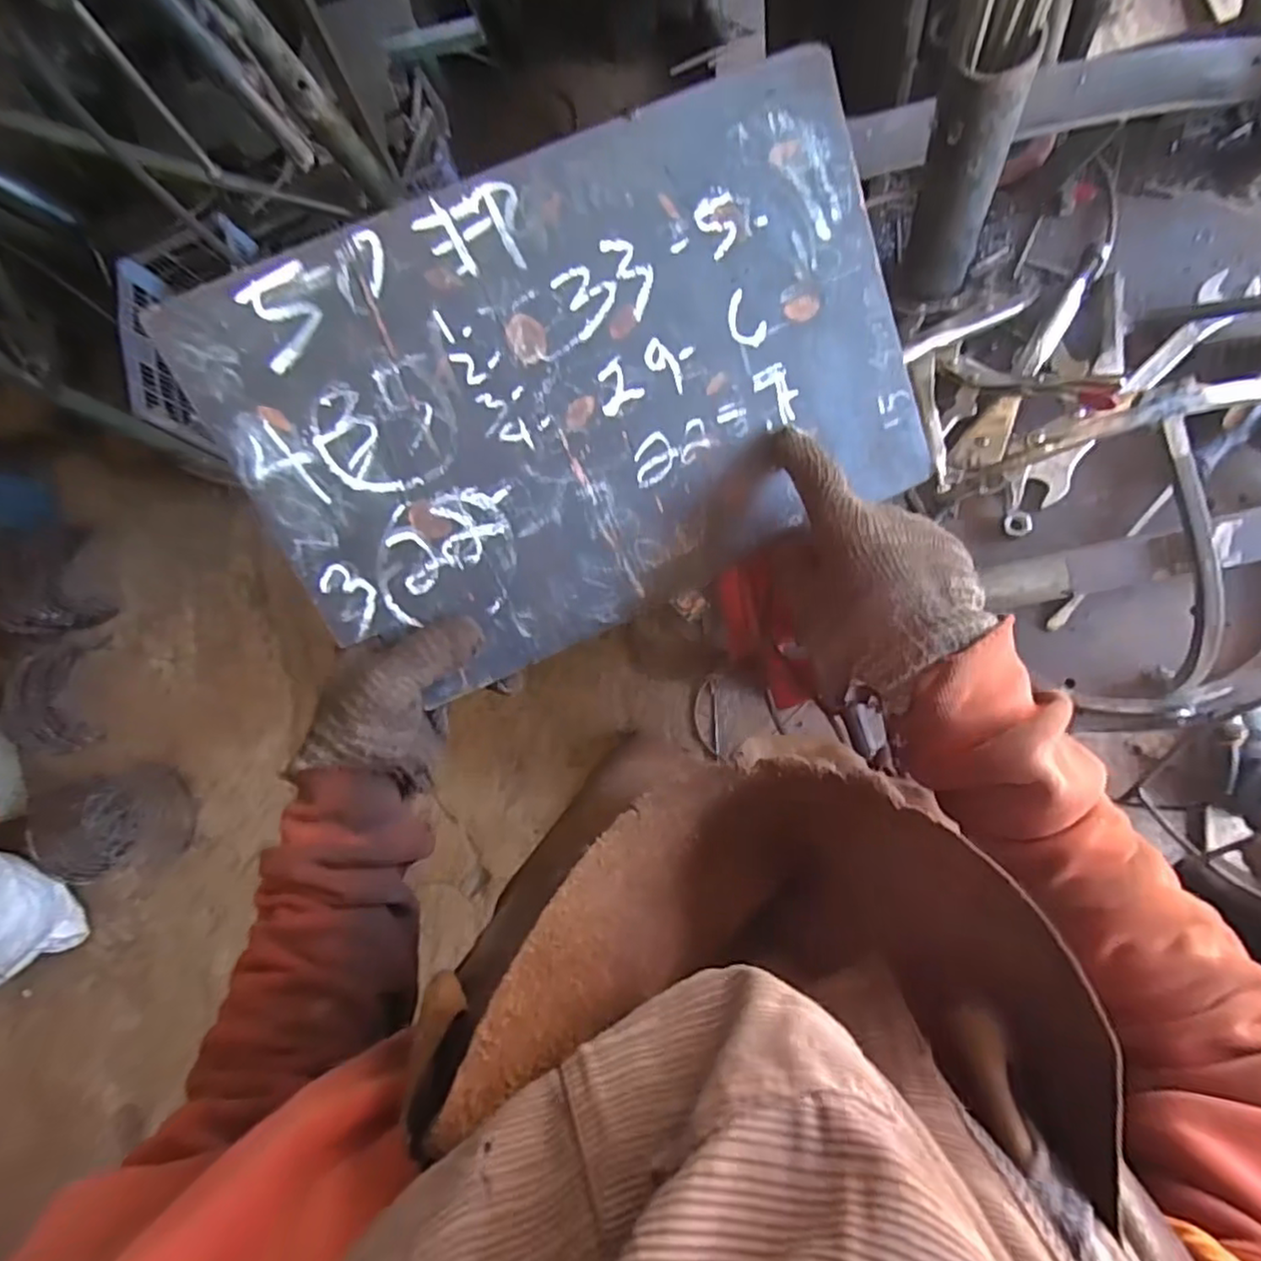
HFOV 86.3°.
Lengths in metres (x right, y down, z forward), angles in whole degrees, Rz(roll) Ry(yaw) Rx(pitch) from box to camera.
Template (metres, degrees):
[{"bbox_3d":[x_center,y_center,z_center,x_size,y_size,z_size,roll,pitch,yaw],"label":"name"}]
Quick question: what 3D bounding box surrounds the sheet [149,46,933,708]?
[{"bbox_3d":[-0.021,-0.136,0.393,0.382,0.009,0.241,-24,110,-5],"label":"sheet"}]

